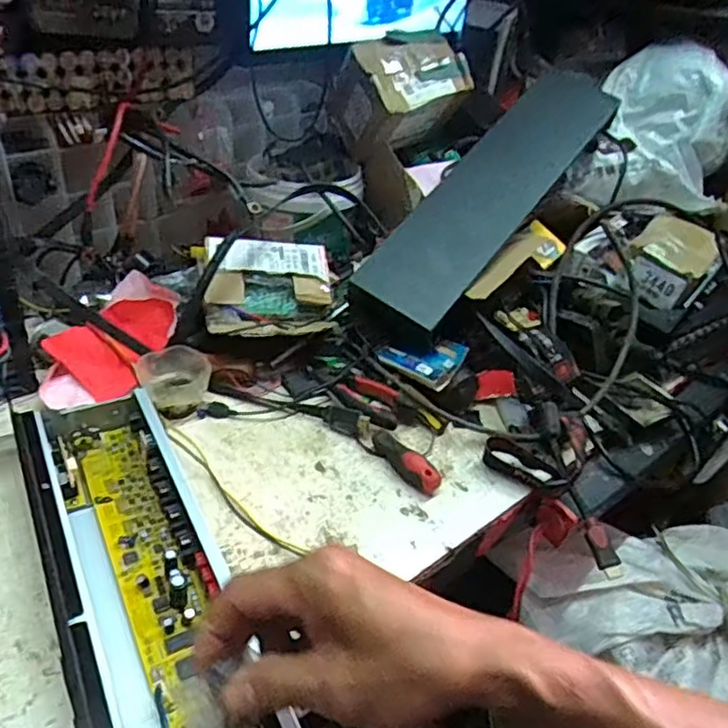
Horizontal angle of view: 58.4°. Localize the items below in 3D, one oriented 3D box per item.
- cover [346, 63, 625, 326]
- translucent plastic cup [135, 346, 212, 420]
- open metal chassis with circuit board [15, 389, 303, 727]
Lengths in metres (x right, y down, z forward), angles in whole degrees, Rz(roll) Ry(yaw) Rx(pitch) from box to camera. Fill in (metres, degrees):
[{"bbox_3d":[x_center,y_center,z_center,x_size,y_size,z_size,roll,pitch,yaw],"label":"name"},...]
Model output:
[{"bbox_3d":[0.154,-0.207,0.749,0.102,0.044,0.441,29,64,27],"label":"cover"},{"bbox_3d":[-0.181,0.018,0.629,0.059,0.042,0.061,5,37,-4],"label":"translucent plastic cup"},{"bbox_3d":[-0.143,0.163,0.434,0.106,0.046,0.416,-14,41,-26],"label":"open metal chassis with circuit board"}]

